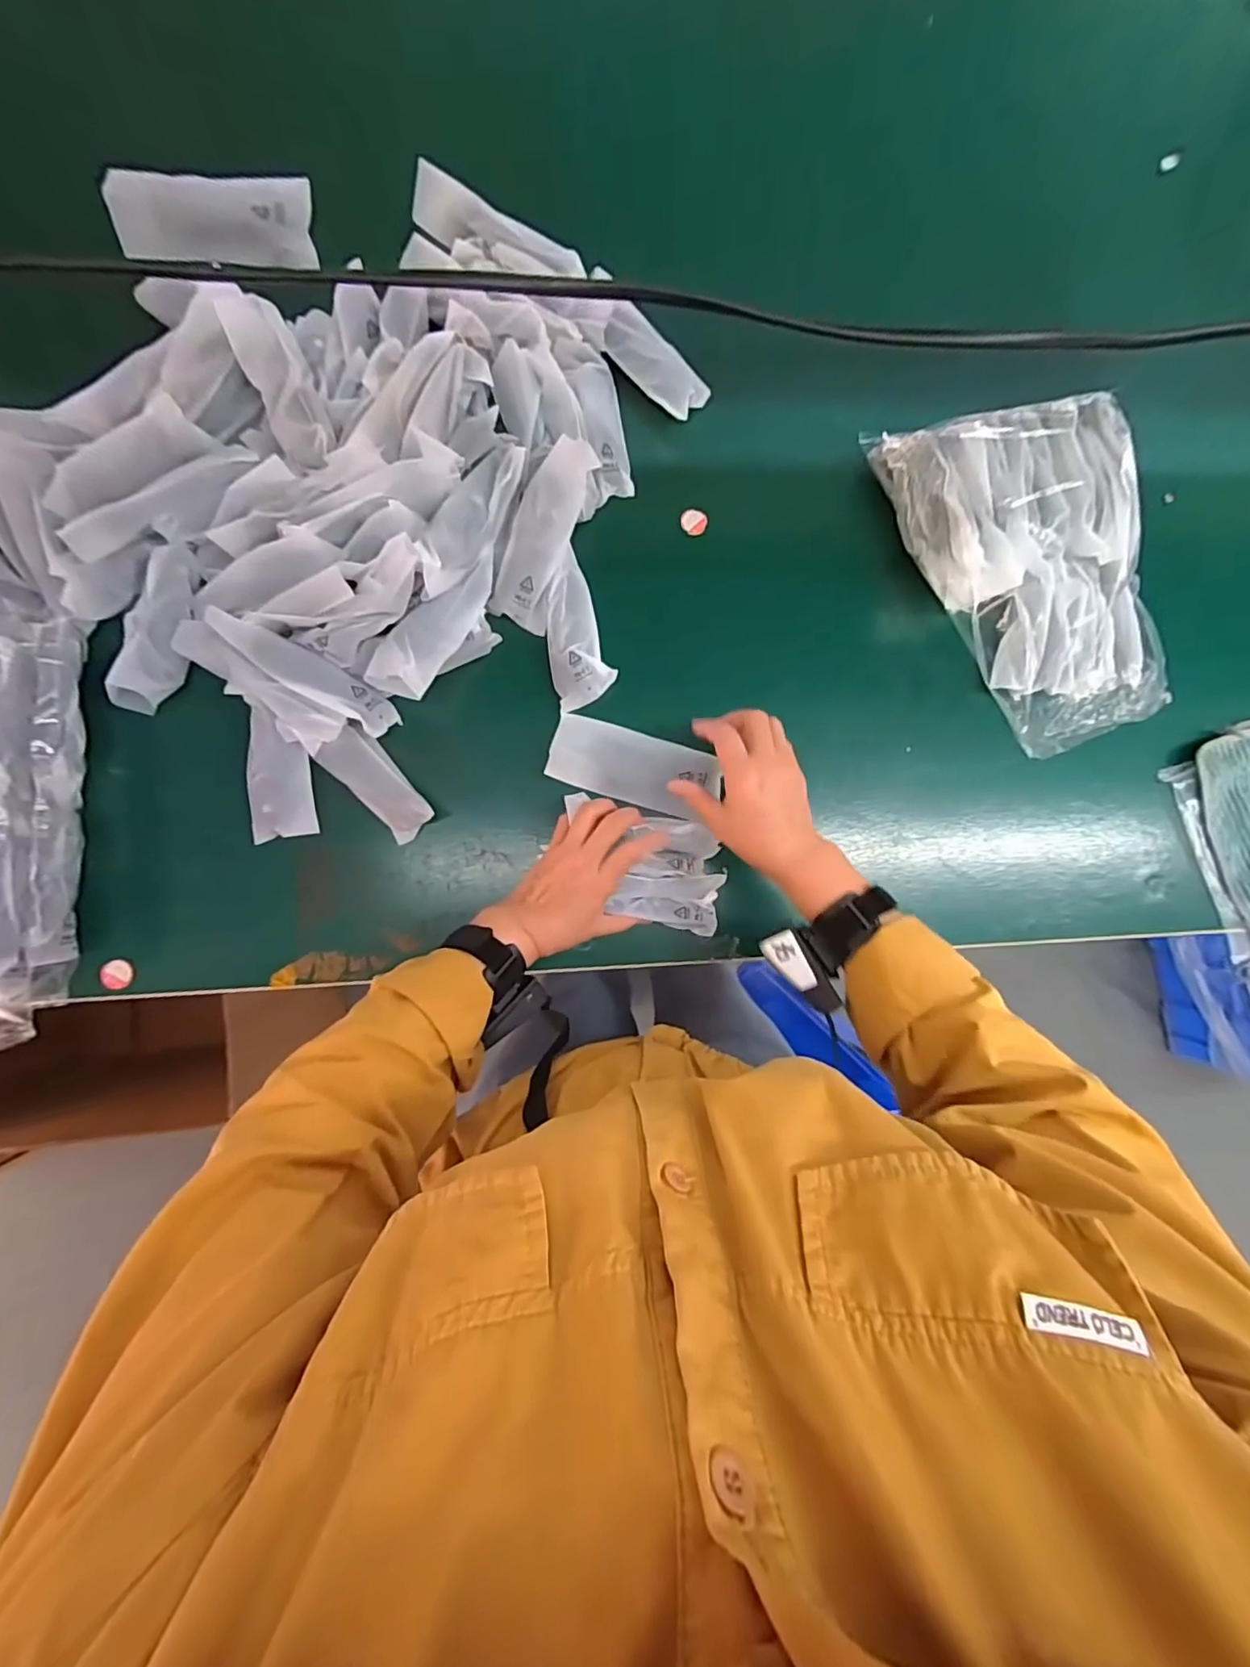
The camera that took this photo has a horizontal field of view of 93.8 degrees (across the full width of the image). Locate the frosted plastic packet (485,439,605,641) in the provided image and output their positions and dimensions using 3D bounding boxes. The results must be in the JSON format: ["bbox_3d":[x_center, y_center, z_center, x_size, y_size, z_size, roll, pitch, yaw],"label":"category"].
[{"bbox_3d":[-0.072,-0.257,0.505,0.052,0.026,0.150,23,107,-4],"label":"frosted plastic packet"}]

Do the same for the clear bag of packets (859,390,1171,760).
[{"bbox_3d":[0.378,-0.241,0.542,0.198,0.086,0.321,-20,90,-5],"label":"clear bag of packets"}]

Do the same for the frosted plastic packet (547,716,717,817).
[{"bbox_3d":[0.008,-0.059,0.520,0.146,0.009,0.063,13,88,-2],"label":"frosted plastic packet"}]

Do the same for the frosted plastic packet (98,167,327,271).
[{"bbox_3d":[-0.356,-0.533,0.509,0.161,0.009,0.056,-4,123,-7],"label":"frosted plastic packet"}]

